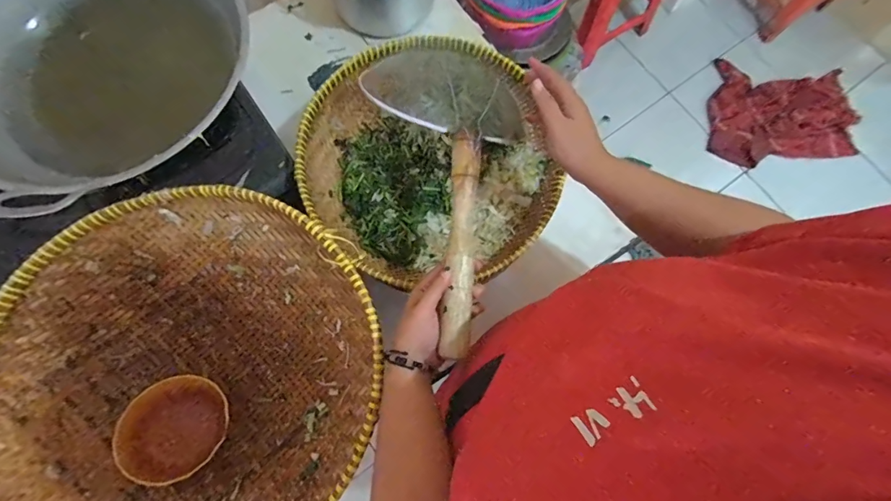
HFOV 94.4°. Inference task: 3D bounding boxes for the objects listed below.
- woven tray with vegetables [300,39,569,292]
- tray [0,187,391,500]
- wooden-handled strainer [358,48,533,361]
[{"bbox_3d":[-0.025,-0.129,0.596,0.346,0.079,0.340,-18,77,-5],"label":"woven tray with vegetables"},{"bbox_3d":[-0.307,0.152,0.522,0.435,0.130,0.432,38,78,8],"label":"tray"},{"bbox_3d":[0.005,-0.105,0.508,0.202,0.100,0.440,-4,56,-2],"label":"wooden-handled strainer"}]

